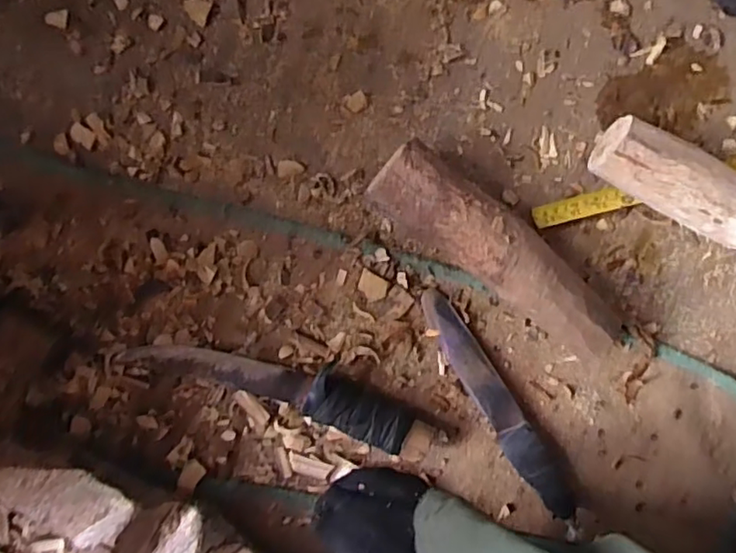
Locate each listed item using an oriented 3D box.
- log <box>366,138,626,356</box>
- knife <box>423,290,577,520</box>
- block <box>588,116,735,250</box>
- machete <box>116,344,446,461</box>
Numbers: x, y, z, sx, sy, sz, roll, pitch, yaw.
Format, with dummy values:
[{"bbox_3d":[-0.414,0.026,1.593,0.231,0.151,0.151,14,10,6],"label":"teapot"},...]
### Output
[{"bbox_3d":[0.121,-0.012,0.543,0.271,0.066,0.072,37,95,-6],"label":"log"},{"bbox_3d":[0.125,0.124,0.580,0.038,0.020,0.250,-35,97,3],"label":"knife"},{"bbox_3d":[0.273,-0.081,0.537,0.153,0.063,0.056,28,96,-5],"label":"block"},{"bbox_3d":[-0.070,0.104,0.567,0.299,0.027,0.048,20,97,-4],"label":"machete"}]

